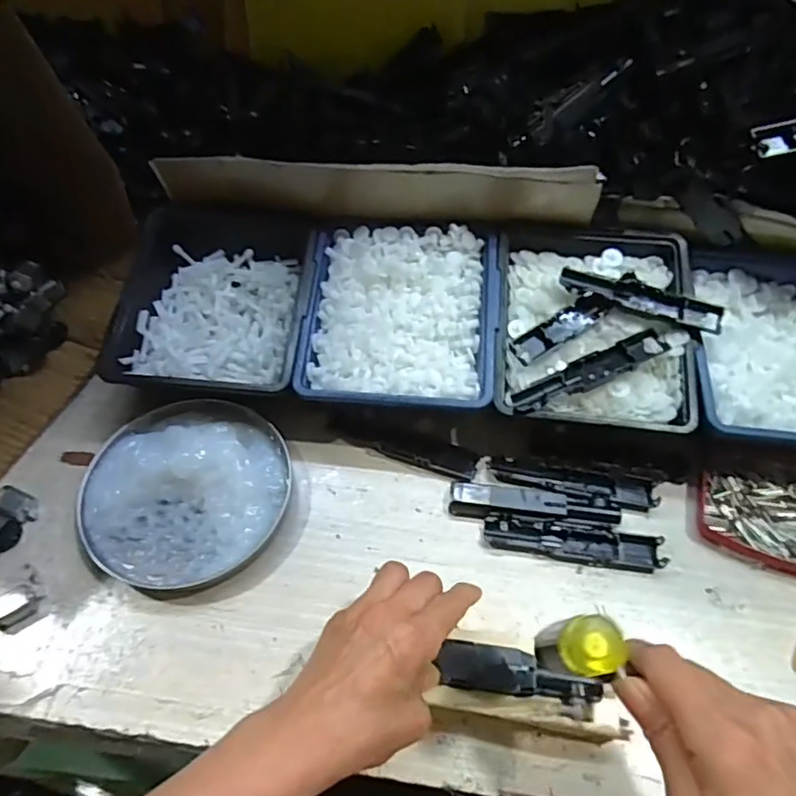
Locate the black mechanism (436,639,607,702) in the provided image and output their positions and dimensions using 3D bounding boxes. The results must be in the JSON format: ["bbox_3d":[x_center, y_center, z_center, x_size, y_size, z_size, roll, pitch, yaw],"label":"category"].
[{"bbox_3d":[0.071,0.160,0.337,0.091,0.012,0.024,10,57,5],"label":"black mechanism"}]

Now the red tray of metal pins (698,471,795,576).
[{"bbox_3d":[0.277,0.087,0.416,0.120,0.010,0.077,12,57,7],"label":"red tray of metal pins"}]

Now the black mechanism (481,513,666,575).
[{"bbox_3d":[0.121,0.100,0.406,0.119,0.009,0.029,6,57,3],"label":"black mechanism"}]

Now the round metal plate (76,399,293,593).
[{"bbox_3d":[-0.152,0.063,0.420,0.140,0.025,0.137,0,57,-1],"label":"round metal plate"}]

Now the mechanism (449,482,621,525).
[{"bbox_3d":[0.098,0.076,0.416,0.119,0.011,0.024,6,57,3],"label":"mechanism"}]

